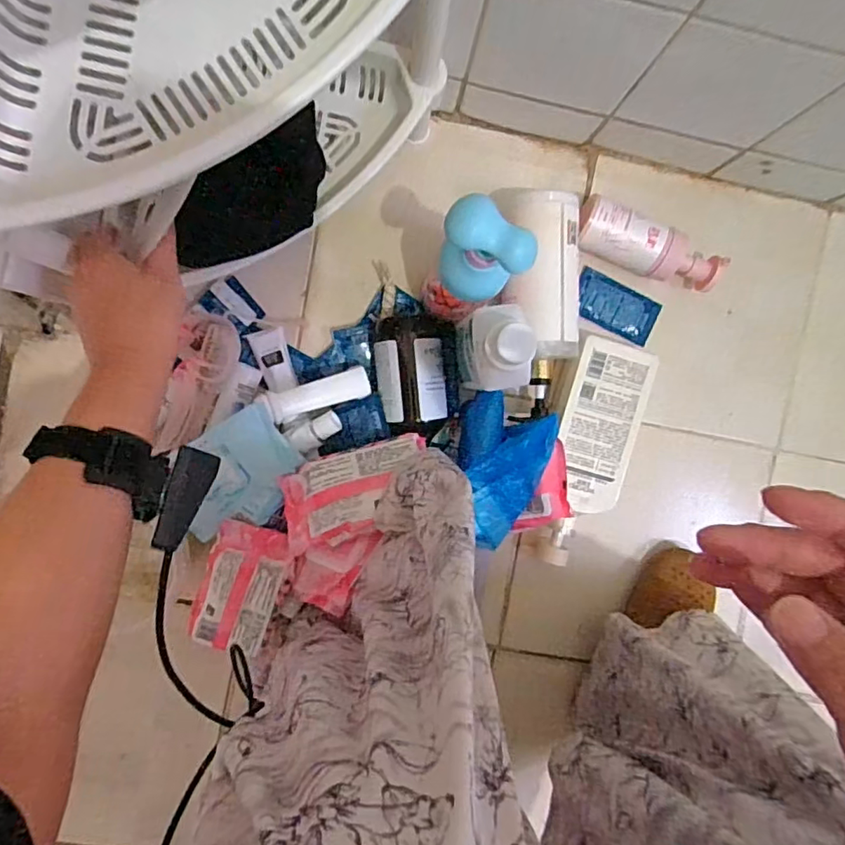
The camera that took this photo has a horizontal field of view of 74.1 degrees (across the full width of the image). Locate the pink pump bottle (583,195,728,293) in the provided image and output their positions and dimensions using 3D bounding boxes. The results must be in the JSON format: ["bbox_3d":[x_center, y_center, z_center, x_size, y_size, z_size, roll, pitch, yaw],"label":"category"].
[{"bbox_3d":[0.250,-0.194,0.629,0.170,0.059,0.052,16,87,-5],"label":"pink pump bottle"}]

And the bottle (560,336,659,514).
[{"bbox_3d":[0.194,0.005,0.629,0.088,0.047,0.189,14,87,-5],"label":"bottle"}]

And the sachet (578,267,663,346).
[{"bbox_3d":[0.227,-0.137,0.659,0.101,0.011,0.055,27,86,-5],"label":"sachet"}]

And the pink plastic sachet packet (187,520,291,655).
[{"bbox_3d":[-0.191,0.176,0.588,0.078,0.033,0.134,20,106,-2],"label":"pink plastic sachet packet"}]

